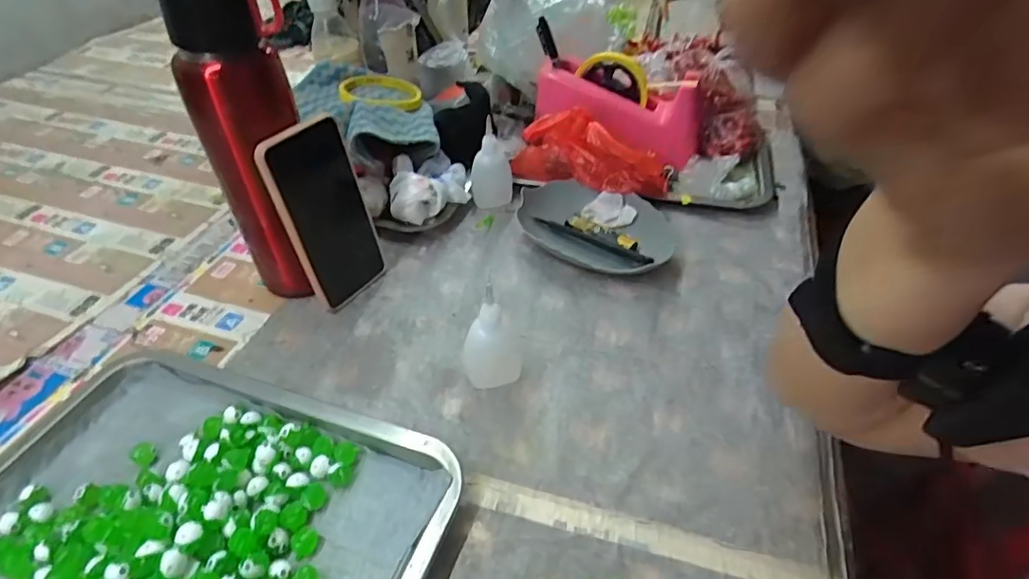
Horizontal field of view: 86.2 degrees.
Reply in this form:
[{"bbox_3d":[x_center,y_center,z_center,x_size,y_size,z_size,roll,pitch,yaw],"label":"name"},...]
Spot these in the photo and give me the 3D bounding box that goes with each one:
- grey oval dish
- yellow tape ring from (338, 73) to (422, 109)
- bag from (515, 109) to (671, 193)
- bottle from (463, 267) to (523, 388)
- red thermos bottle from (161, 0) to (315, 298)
[{"bbox_3d":[0.078,-0.063,0.567,0.162,0.031,0.104,16,45,18],"label":"grey oval dish"},{"bbox_3d":[-0.161,-0.239,0.657,0.093,0.016,0.092,0,43,0],"label":"yellow tape ring"},{"bbox_3d":[0.084,-0.144,0.601,0.174,0.080,0.060,6,43,9],"label":"bag"},{"bbox_3d":[-0.018,0.029,0.420,0.046,0.101,0.037,-3,42,-2],"label":"bottle"},{"bbox_3d":[-0.203,-0.109,0.450,0.059,0.262,0.067,18,46,20],"label":"red thermos bottle"}]

